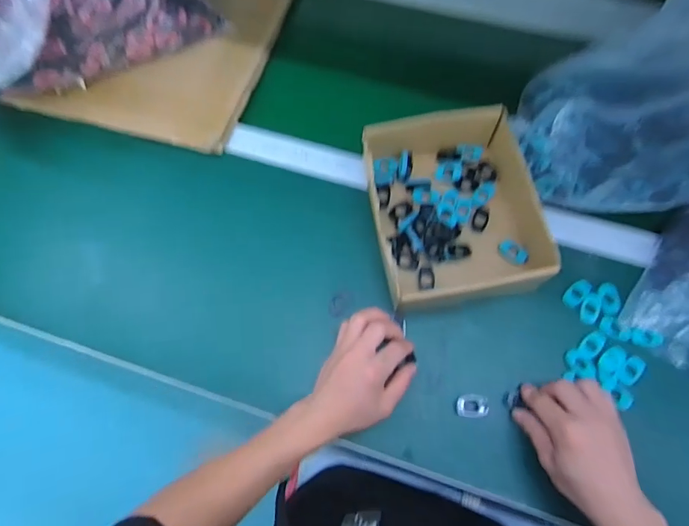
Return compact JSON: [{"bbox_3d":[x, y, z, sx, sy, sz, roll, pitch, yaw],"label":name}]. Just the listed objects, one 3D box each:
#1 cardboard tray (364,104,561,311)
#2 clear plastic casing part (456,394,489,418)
[{"bbox_3d":[0.123,-0.069,0.494,0.184,0.061,0.226,-8,71,-1],"label":"cardboard tray"},{"bbox_3d":[0.135,0.151,0.446,0.032,0.009,0.023,1,71,2],"label":"clear plastic casing part"}]

